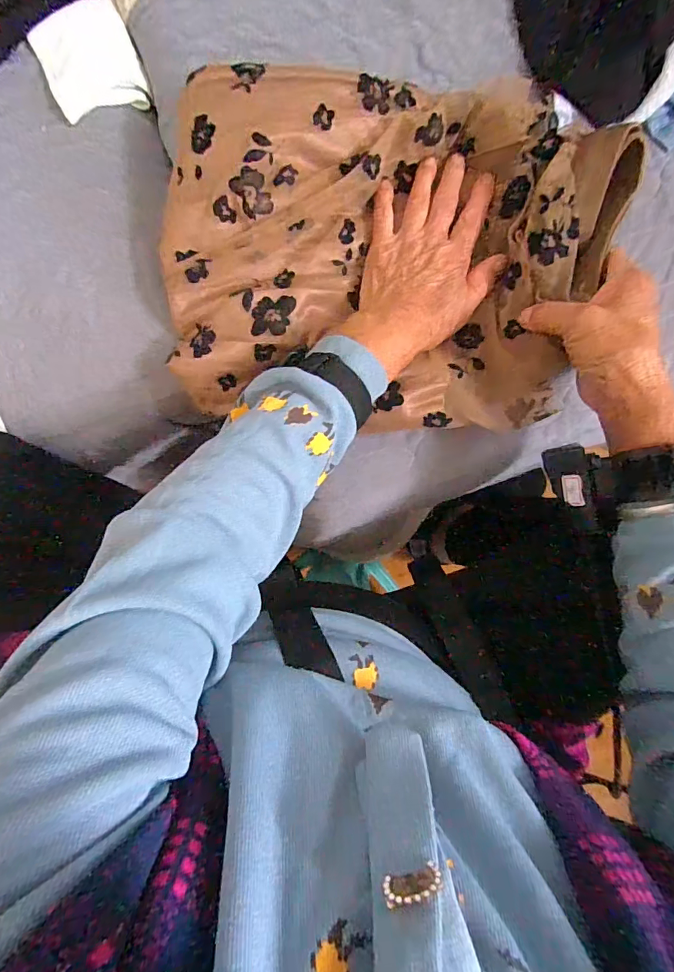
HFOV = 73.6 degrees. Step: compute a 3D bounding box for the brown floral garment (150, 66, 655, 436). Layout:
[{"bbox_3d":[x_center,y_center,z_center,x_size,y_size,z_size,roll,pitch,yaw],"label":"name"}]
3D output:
[{"bbox_3d":[0.034,-0.187,0.365,0.352,0.051,0.266,2,93,2],"label":"brown floral garment"}]

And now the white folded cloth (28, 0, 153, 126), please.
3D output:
[{"bbox_3d":[-0.230,-0.400,0.418,0.087,0.022,0.109,-24,92,4],"label":"white folded cloth"}]

